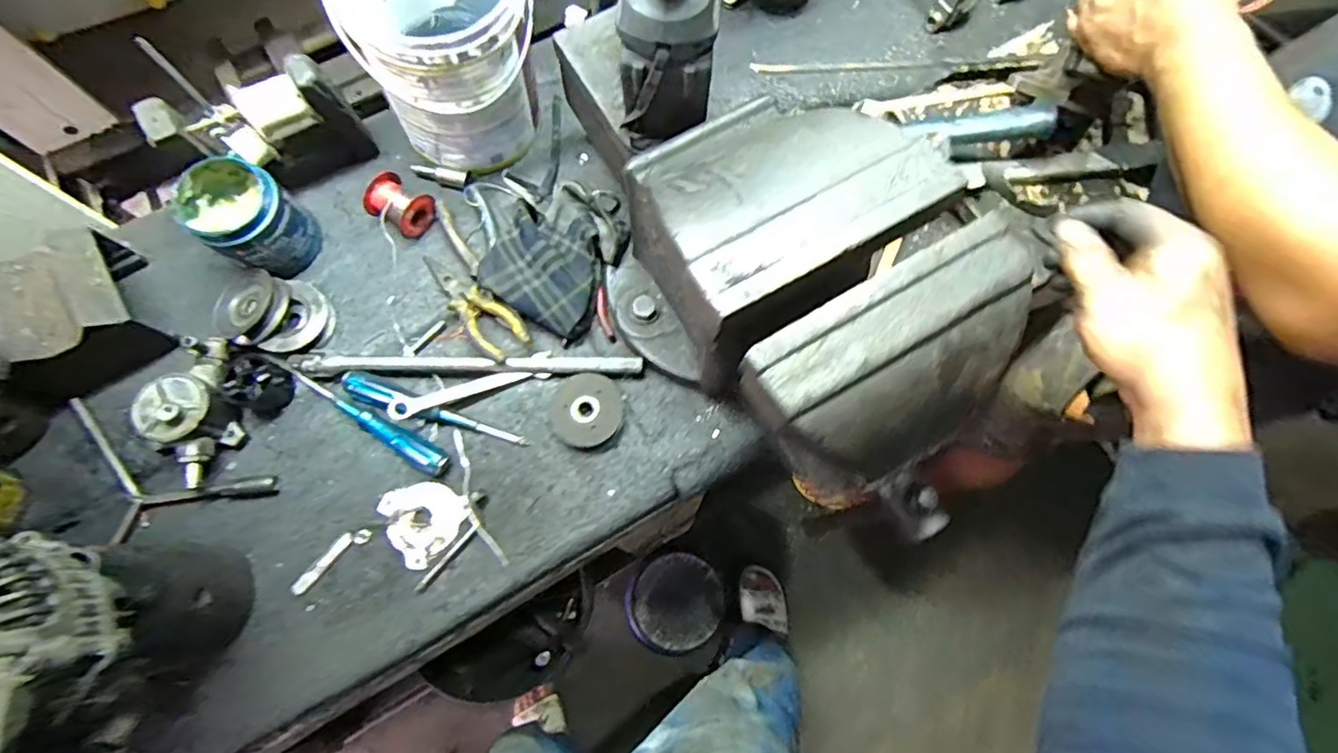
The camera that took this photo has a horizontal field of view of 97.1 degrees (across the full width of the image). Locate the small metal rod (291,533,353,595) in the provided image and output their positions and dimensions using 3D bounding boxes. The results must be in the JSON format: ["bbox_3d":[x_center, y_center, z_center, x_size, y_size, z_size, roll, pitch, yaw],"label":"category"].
[{"bbox_3d":[-0.345,0.187,0.589,0.012,0.004,0.073,40,77,9],"label":"small metal rod"}]

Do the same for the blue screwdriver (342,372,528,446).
[{"bbox_3d":[-0.245,0.040,0.615,0.193,0.025,0.022,20,75,4],"label":"blue screwdriver"}]

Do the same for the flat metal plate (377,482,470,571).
[{"bbox_3d":[-0.251,0.141,0.602,0.080,0.005,0.081,0,74,-1],"label":"flat metal plate"}]

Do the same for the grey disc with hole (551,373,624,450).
[{"bbox_3d":[-0.085,0.036,0.616,0.073,0.029,0.075,0,74,-1],"label":"grey disc with hole"}]

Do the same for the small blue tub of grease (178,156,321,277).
[{"bbox_3d":[-0.444,-0.170,0.623,0.093,0.085,0.097,38,77,9],"label":"small blue tub of grease"}]

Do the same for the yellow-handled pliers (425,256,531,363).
[{"bbox_3d":[-0.219,-0.080,0.635,0.163,0.031,0.052,40,77,9],"label":"yellow-handled pliers"}]

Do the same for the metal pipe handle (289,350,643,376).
[{"bbox_3d":[-0.213,-0.015,0.625,0.362,0.022,0.026,0,74,-1],"label":"metal pipe handle"}]

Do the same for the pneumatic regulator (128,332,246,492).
[{"bbox_3d":[-0.471,0.032,0.596,0.083,0.067,0.131,27,75,6],"label":"pneumatic regulator"}]

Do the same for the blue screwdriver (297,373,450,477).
[{"bbox_3d":[-0.312,0.048,0.616,0.185,0.028,0.025,29,75,7],"label":"blue screwdriver"}]

